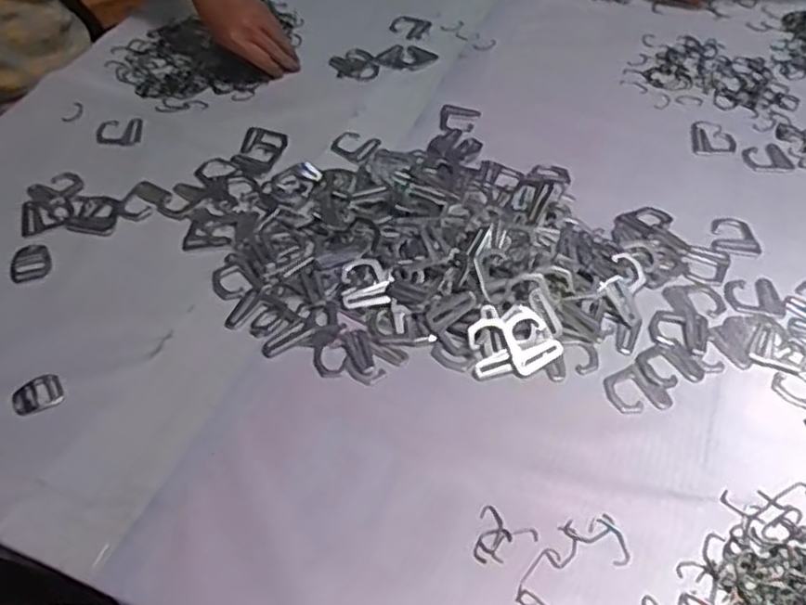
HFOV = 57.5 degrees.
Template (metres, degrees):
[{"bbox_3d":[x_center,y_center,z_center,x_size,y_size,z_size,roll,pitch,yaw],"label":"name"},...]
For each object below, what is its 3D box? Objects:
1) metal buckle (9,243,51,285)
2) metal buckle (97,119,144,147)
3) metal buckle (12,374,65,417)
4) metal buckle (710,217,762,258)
[{"bbox_3d":[-0.356,-0.038,0.699,0.036,0.008,0.042,-21,53,-19],"label":"metal buckle"},{"bbox_3d":[-0.323,-0.195,0.840,0.049,0.006,0.049,-4,50,-6],"label":"metal buckle"},{"bbox_3d":[-0.302,0.075,0.607,0.038,0.004,0.029,-25,55,-22],"label":"metal buckle"},{"bbox_3d":[0.345,-0.069,0.762,0.048,0.004,0.053,11,50,7],"label":"metal buckle"}]

